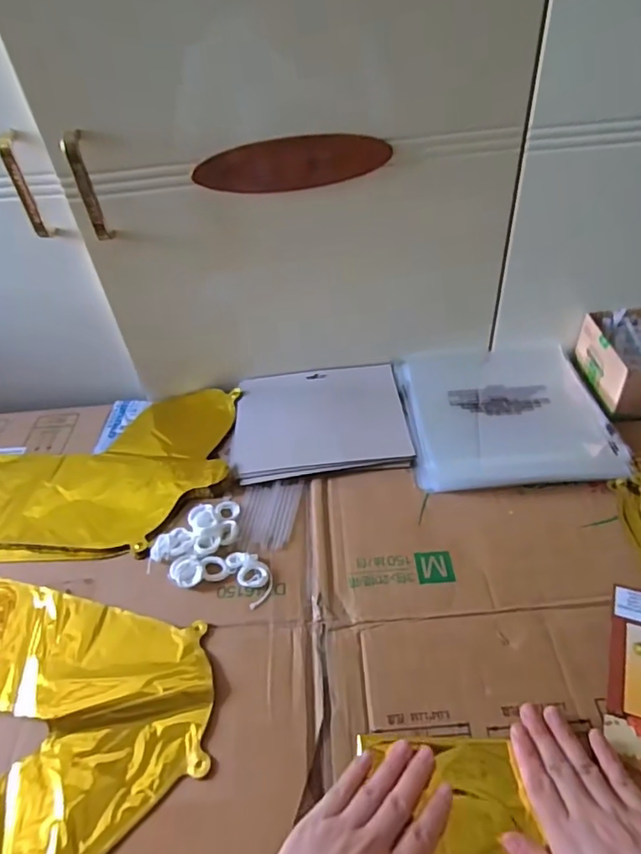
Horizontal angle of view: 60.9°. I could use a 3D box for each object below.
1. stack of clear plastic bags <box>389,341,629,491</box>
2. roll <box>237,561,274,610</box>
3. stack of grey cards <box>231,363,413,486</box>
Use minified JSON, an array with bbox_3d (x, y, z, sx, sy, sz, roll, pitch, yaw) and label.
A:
[{"bbox_3d":[0.209,-0.025,0.636,0.217,0.016,0.219,-3,45,2],"label":"stack of clear plastic bags"},{"bbox_3d":[-0.058,0.142,0.499,0.029,0.008,0.042,-23,47,-17],"label":"roll"},{"bbox_3d":[-0.002,-0.011,0.647,0.197,0.010,0.167,-6,45,-1],"label":"stack of grey cards"}]

